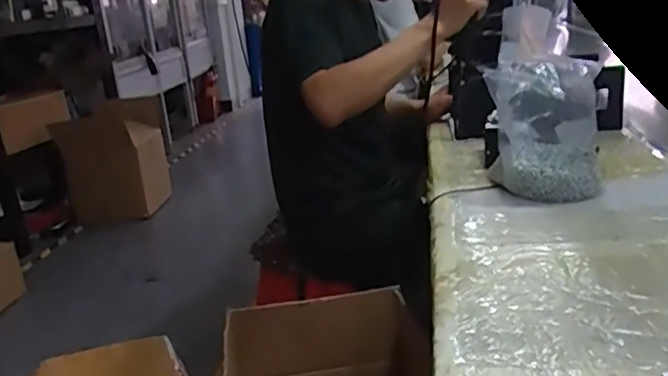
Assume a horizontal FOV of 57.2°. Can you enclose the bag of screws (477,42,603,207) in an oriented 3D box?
[{"bbox_3d":[0.334,-0.096,0.973,0.159,0.204,0.161,-1,19,12],"label":"bag of screws"}]

